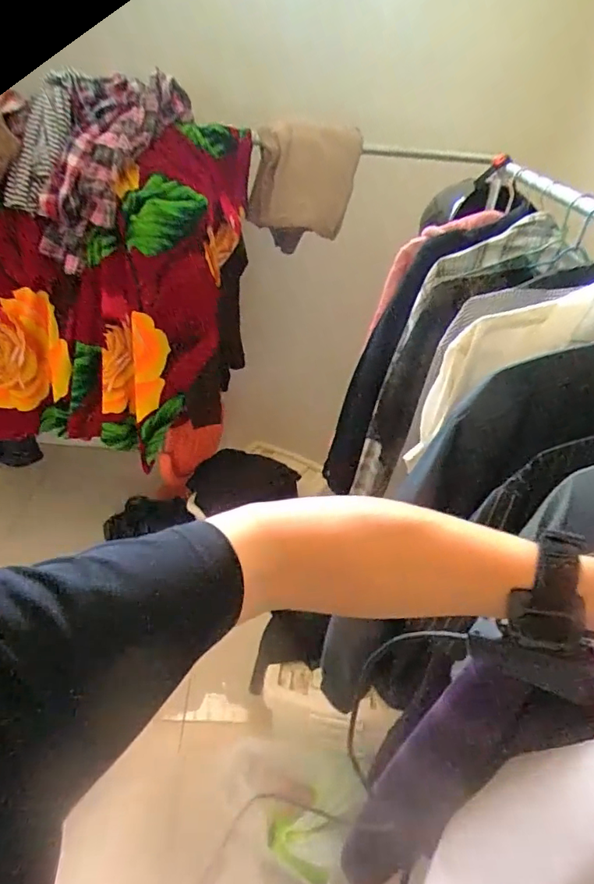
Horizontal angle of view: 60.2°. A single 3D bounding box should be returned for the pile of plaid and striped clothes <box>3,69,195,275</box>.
[{"bbox_3d":[-0.579,-0.851,1.466,0.397,0.178,0.675,14,71,10],"label":"pile of plaid and striped clothes"}]

